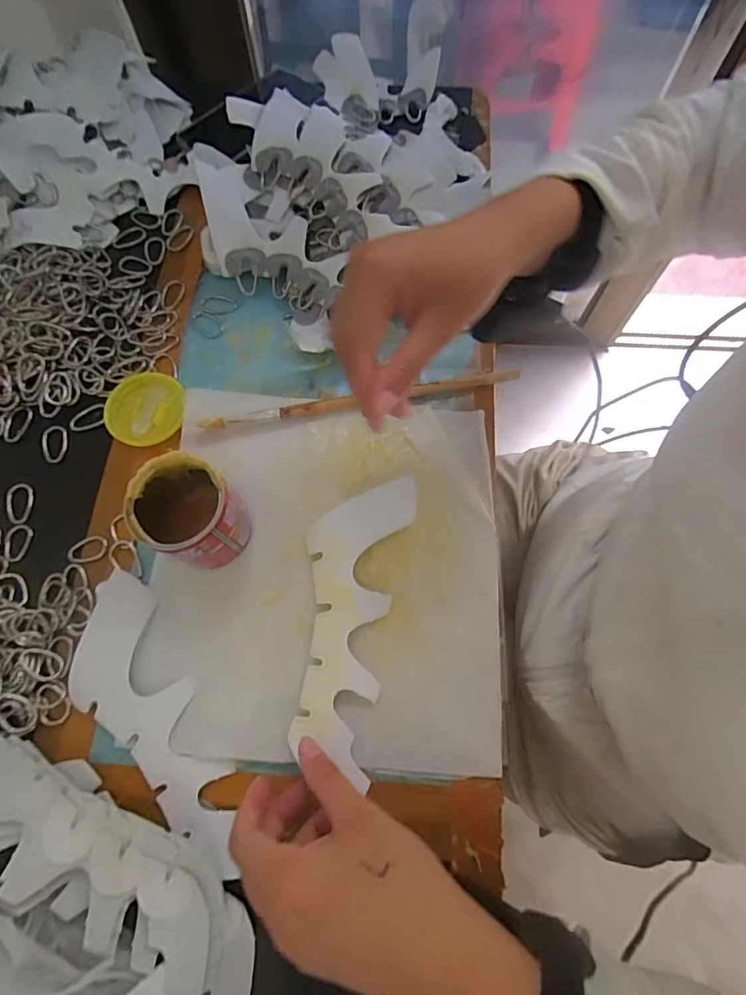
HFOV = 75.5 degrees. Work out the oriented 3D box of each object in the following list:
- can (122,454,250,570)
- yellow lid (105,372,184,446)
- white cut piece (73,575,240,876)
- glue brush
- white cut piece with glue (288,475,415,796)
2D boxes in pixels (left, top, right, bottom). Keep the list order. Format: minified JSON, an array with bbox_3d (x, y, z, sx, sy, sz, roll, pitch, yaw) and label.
[{"bbox_3d":[-0.127,0.014,0.340,0.068,0.067,0.061,25,71,8],"label":"can"},{"bbox_3d":[-0.193,-0.076,0.408,0.062,0.004,0.066,0,69,-1],"label":"yellow lid"},{"bbox_3d":[-0.153,0.150,0.325,0.071,0.008,0.201,-30,74,-10],"label":"white cut piece"},{"bbox_3d":[-0.009,-0.082,0.404,0.265,0.013,0.014,-10,70,-5],"label":"glue brush"},{"bbox_3d":[-0.019,0.078,0.342,0.069,0.013,0.197,10,72,3],"label":"white cut piece with glue"}]

